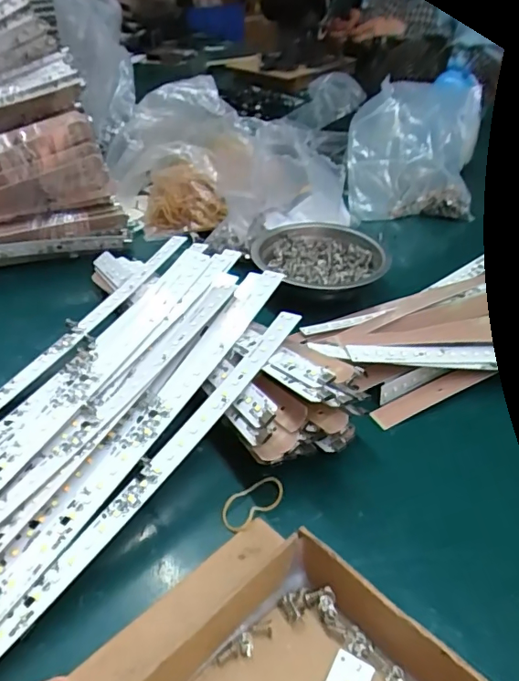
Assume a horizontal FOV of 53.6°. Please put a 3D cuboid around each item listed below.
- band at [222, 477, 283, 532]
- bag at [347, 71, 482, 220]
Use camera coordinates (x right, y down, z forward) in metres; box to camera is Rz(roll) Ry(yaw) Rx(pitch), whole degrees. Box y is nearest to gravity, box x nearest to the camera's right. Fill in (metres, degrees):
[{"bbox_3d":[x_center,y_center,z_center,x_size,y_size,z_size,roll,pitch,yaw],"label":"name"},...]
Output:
[{"bbox_3d":[-0.004,0.094,0.302,0.043,0.004,0.021,-30,47,-32],"label":"band"},{"bbox_3d":[0.197,-0.246,0.654,0.166,0.066,0.209,7,77,6],"label":"bag"}]

